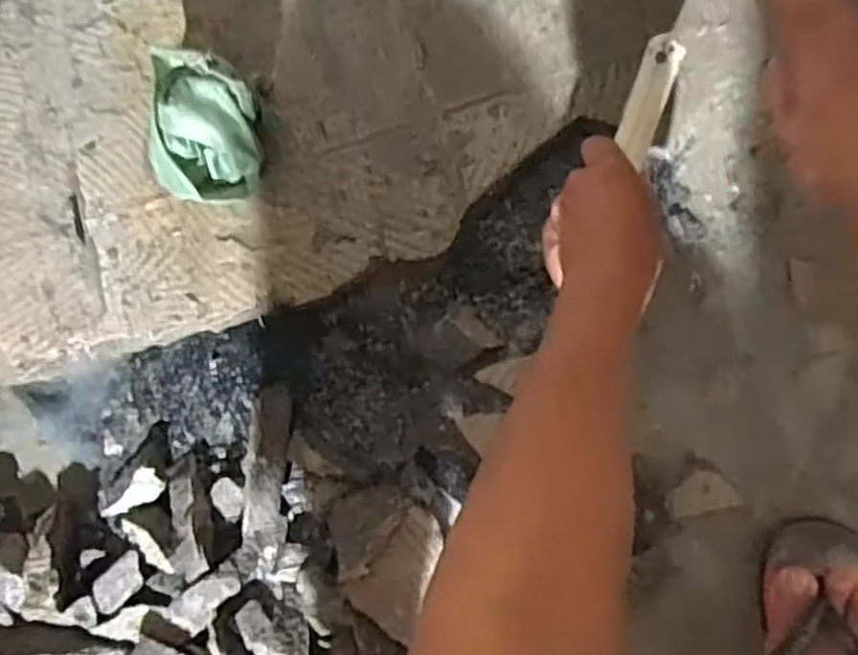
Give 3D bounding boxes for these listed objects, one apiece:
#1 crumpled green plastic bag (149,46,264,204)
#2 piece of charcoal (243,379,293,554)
[{"bbox_3d":[-0.182,-0.158,0.596,0.096,0.071,0.109,9,92,7],"label":"crumpled green plastic bag"},{"bbox_3d":[-0.138,0.119,0.631,0.040,0.038,0.137,3,91,7],"label":"piece of charcoal"}]

